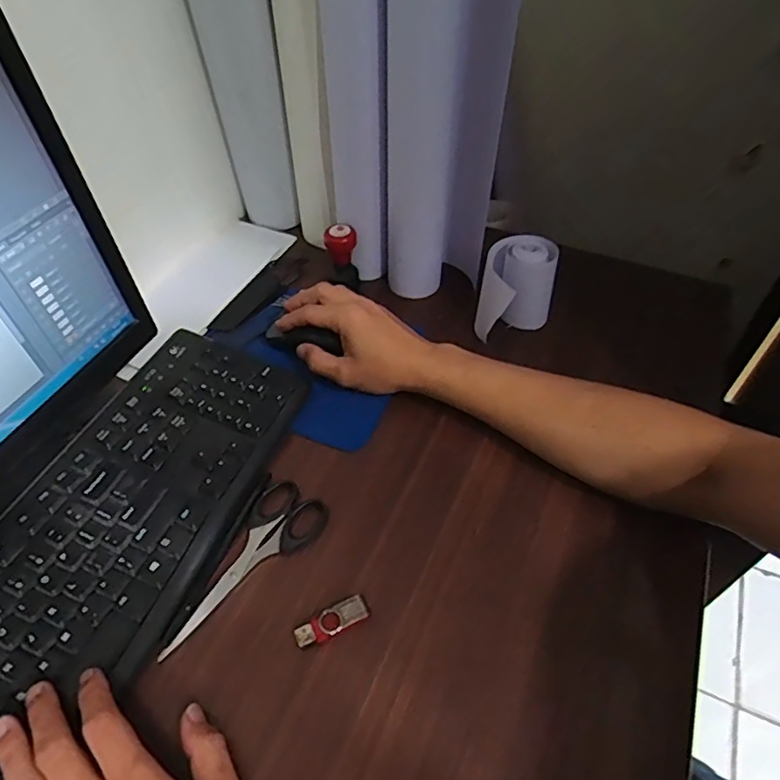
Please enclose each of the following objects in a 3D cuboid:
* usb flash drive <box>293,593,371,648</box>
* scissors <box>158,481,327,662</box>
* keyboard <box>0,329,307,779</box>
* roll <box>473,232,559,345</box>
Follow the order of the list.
[{"bbox_3d":[-0.040,0.162,0.394,0.053,0.005,0.019,-22,52,-19],"label":"usb flash drive"},{"bbox_3d":[-0.113,0.133,0.426,0.057,0.007,0.150,29,55,23],"label":"scissors"},{"bbox_3d":[-0.222,0.122,0.418,0.149,0.025,0.440,19,52,14],"label":"keyboard"},{"bbox_3d":[0.129,-0.101,0.575,0.073,0.086,0.079,0,49,0],"label":"roll"}]

